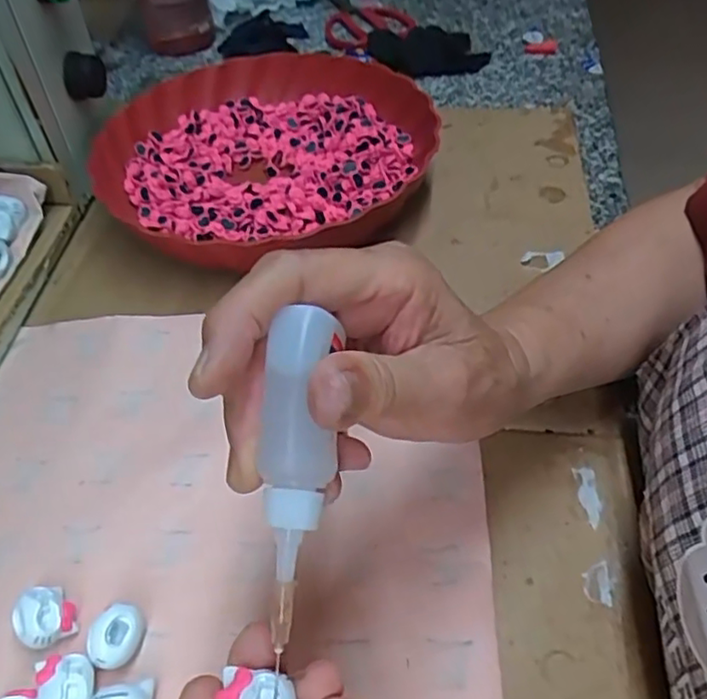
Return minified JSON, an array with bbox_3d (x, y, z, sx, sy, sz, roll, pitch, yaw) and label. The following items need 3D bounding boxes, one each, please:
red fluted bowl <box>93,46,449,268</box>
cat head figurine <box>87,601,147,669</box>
[{"bbox_3d":[-0.060,-0.143,0.480,0.232,0.048,0.225,21,53,20],"label":"red fluted bowl"},{"bbox_3d":[-0.100,0.123,0.276,0.021,0.021,0.025,28,56,24],"label":"cat head figurine"}]

